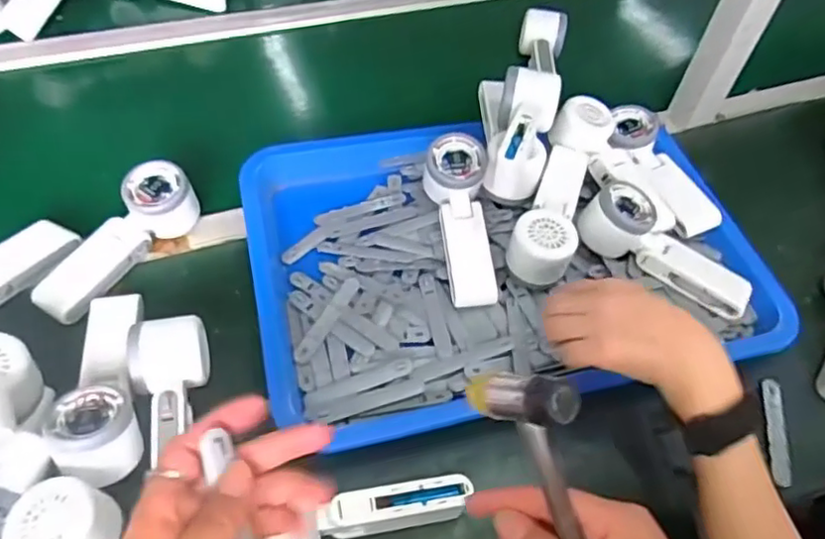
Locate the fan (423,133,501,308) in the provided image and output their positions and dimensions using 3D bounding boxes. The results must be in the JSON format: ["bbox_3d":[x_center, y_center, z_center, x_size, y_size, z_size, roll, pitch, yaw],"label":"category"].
[{"bbox_3d":[0.046,-0.044,0.594,0.057,0.041,0.168,-5,72,-9],"label":"fan"}]

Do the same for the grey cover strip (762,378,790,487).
[{"bbox_3d":[0.308,0.134,0.529,0.015,0.004,0.092,13,52,5],"label":"grey cover strip"}]

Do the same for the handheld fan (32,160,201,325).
[{"bbox_3d":[-0.265,-0.027,0.559,0.057,0.048,0.158,26,55,15],"label":"handheld fan"}]

